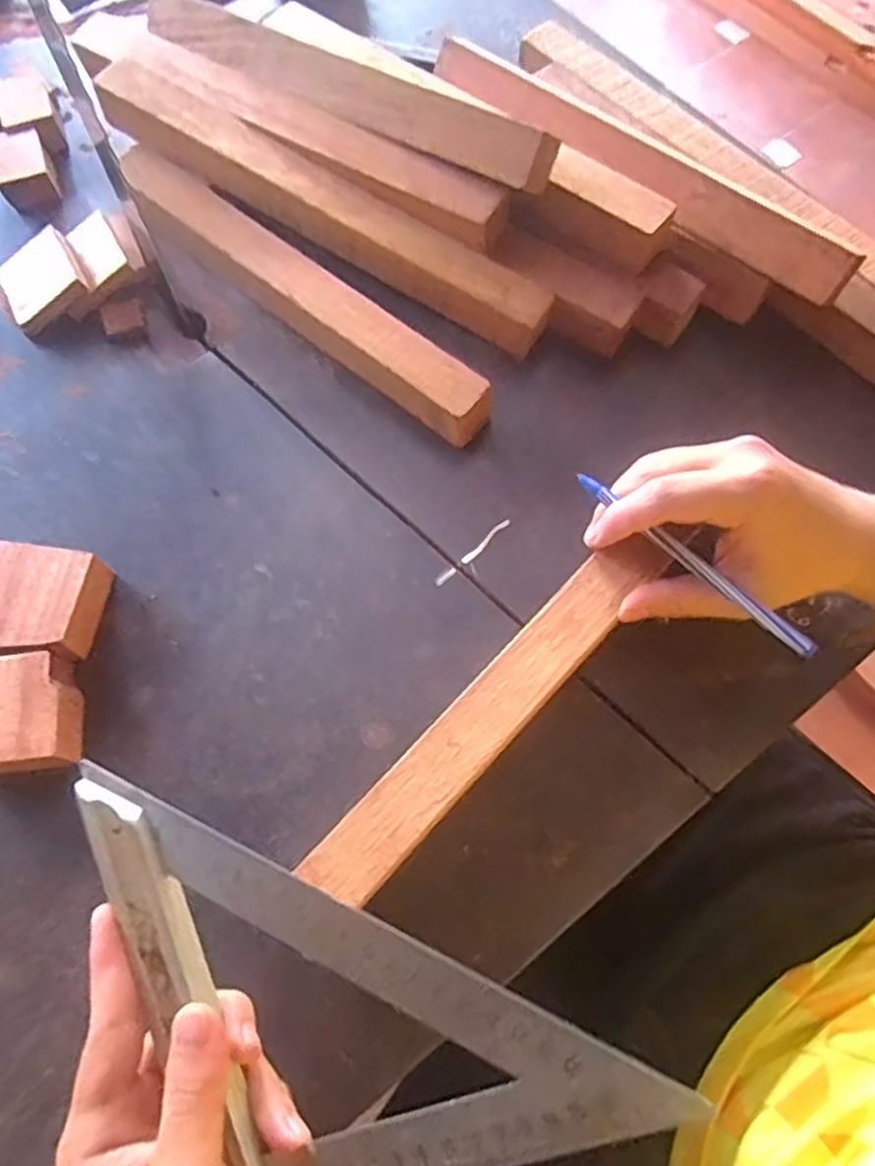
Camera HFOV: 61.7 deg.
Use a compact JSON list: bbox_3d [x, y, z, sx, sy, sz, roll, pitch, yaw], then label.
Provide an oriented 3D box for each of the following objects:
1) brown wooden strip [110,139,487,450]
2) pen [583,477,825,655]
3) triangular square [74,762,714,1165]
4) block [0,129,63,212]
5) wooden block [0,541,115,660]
[{"bbox_3d":[-0.092,-0.188,0.474,0.309,0.037,0.041,39,73,14],"label":"brown wooden strip"},{"bbox_3d":[0.127,-0.012,0.362,0.139,0.008,0.011,41,74,14],"label":"pen"},{"bbox_3d":[-0.050,0.165,0.279,0.250,0.010,0.107,23,92,16],"label":"triangular square"},{"bbox_3d":[-0.293,-0.293,0.521,0.037,0.025,0.053,-18,69,-7],"label":"block"},{"bbox_3d":[-0.213,0.013,0.397,0.059,0.026,0.060,4,68,2],"label":"wooden block"}]

